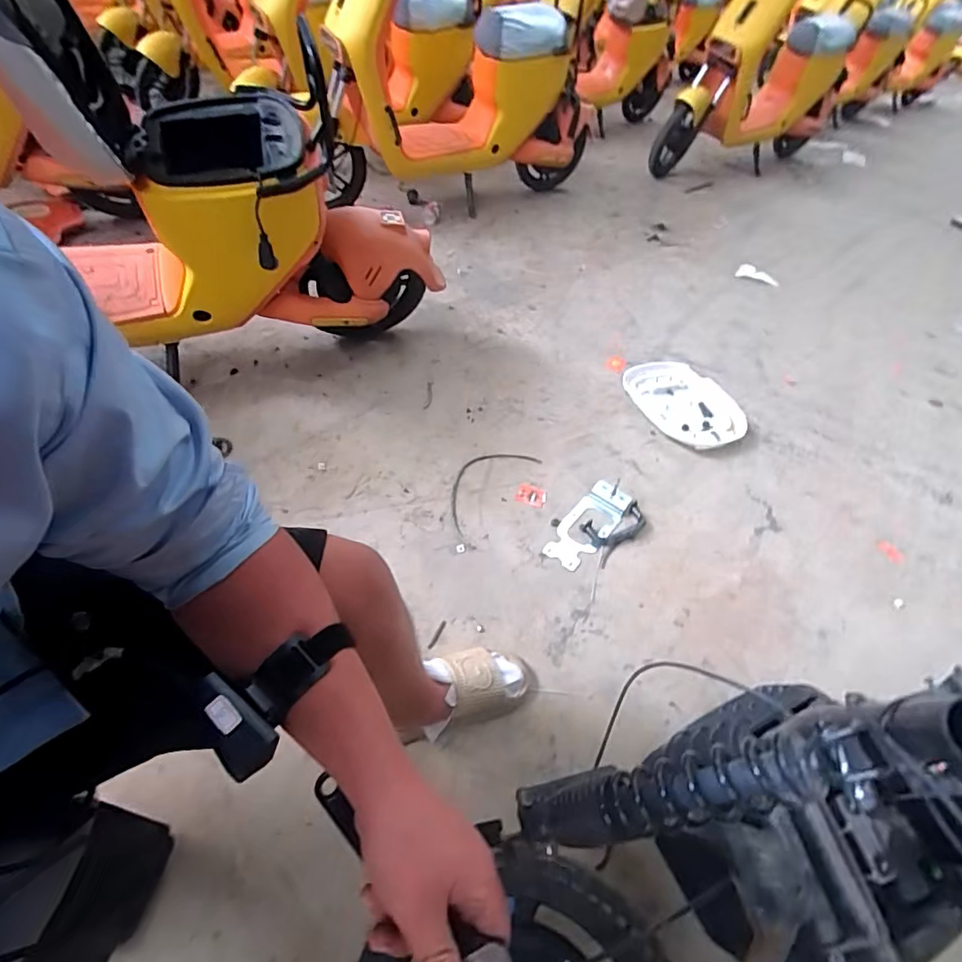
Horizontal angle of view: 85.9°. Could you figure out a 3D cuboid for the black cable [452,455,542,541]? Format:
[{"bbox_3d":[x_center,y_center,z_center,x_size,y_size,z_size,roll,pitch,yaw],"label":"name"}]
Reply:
[{"bbox_3d":[0.006,0.003,1.263,0.137,0.009,0.323,32,54,22],"label":"black cable"}]

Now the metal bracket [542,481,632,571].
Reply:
[{"bbox_3d":[0.249,0.098,1.199,0.100,0.018,0.260,32,54,22],"label":"metal bracket"}]

